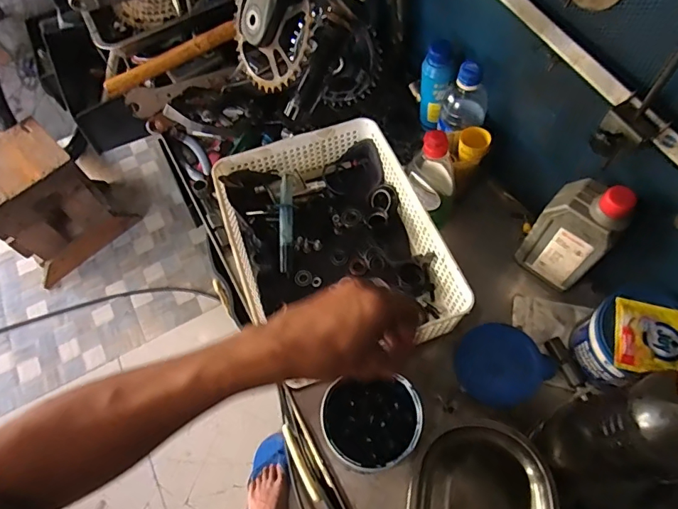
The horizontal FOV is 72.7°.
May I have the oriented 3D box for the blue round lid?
[{"bbox_3d":[0.200,0.139,0.577,0.101,0.017,0.098,44,98,27],"label":"blue round lid"}]

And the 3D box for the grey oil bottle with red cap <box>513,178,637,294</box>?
[{"bbox_3d":[0.279,-0.027,0.547,0.086,0.169,0.054,40,71,21],"label":"grey oil bottle with red cap"}]

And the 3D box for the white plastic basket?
[{"bbox_3d":[-0.008,-0.018,0.621,0.242,0.075,0.327,-20,63,-8],"label":"white plastic basket"}]

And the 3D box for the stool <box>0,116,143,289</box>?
[{"bbox_3d":[-0.973,-0.170,1.530,0.242,0.405,0.349,38,70,20],"label":"stool"}]

